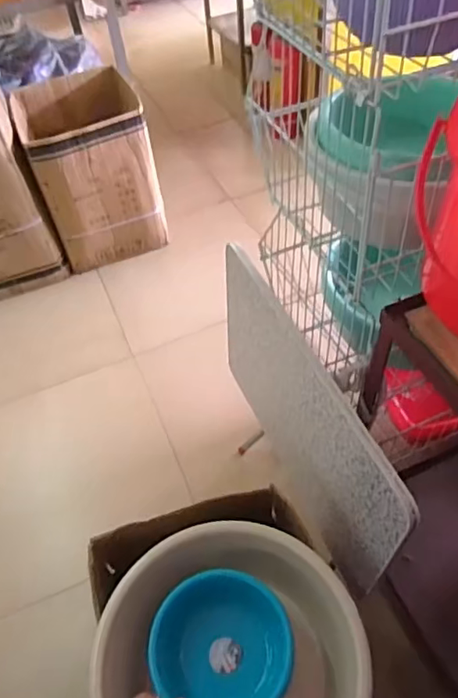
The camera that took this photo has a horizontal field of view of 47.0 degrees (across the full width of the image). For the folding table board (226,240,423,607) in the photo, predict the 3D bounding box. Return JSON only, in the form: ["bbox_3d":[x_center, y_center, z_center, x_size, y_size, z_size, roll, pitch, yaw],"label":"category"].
[{"bbox_3d":[0.119,0.140,0.981,0.017,0.493,0.583,-19,53,-13],"label":"folding table board"}]

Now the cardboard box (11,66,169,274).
[{"bbox_3d":[-0.461,-0.612,1.833,0.368,0.491,0.407,-19,52,-9],"label":"cardboard box"}]

